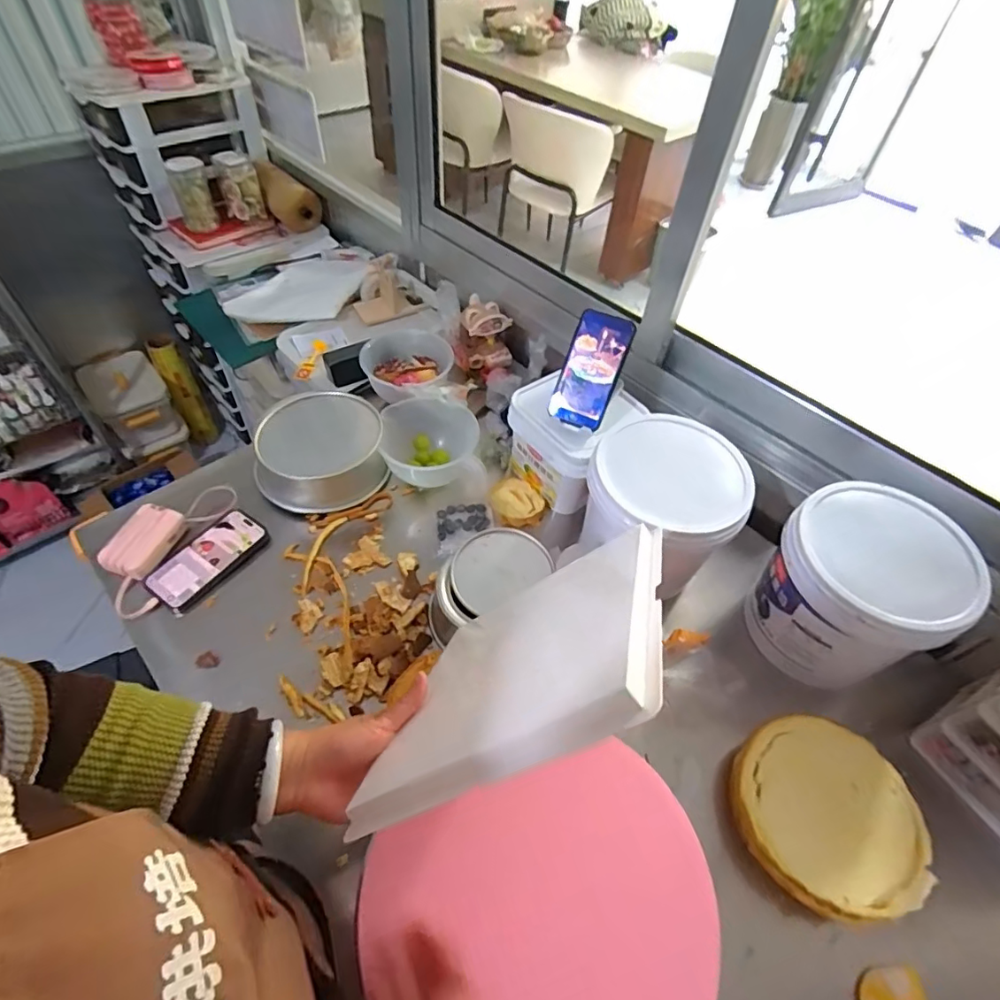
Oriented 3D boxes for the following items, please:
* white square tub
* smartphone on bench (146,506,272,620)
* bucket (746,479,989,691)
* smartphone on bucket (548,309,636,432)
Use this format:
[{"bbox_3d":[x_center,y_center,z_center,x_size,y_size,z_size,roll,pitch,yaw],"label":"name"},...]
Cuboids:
[{"bbox_3d":[0.109,-0.098,0.856,0.168,0.144,0.161,37,58,23],"label":"white square tub"},{"bbox_3d":[-0.406,0.078,0.758,0.085,0.017,0.156,29,55,18],"label":"smartphone on bench"},{"bbox_3d":[0.429,0.111,0.674,0.174,0.187,0.185,2,51,-3],"label":"bucket"},{"bbox_3d":[0.125,-0.177,0.747,0.075,0.152,0.013,24,14,14],"label":"smartphone on bucket"}]

